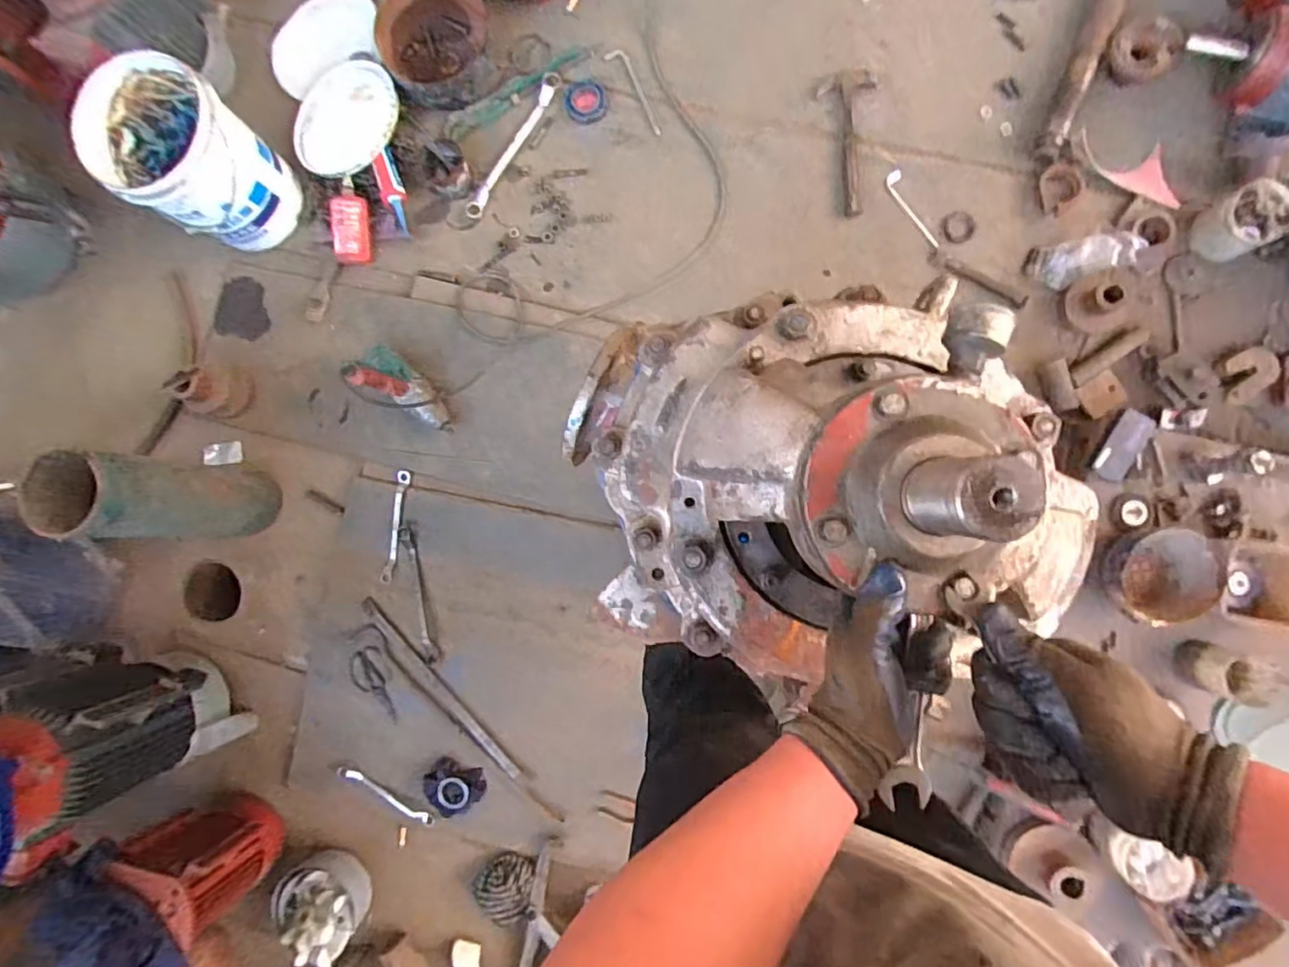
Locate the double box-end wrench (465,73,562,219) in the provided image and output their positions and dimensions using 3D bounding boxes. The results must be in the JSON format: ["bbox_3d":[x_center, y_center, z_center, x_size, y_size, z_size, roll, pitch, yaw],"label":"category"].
[{"bbox_3d":[-0.313,-0.805,1.418,0.049,0.023,0.389,32,90,8],"label":"double box-end wrench"}]

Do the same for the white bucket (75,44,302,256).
[{"bbox_3d":[-0.993,-0.713,1.323,0.292,0.295,0.279,-1,86,7],"label":"white bucket"}]

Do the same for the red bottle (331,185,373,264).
[{"bbox_3d":[-0.691,-0.608,1.400,0.091,0.038,0.169,3,112,-2],"label":"red bottle"}]

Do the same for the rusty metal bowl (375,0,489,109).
[{"bbox_3d":[-0.473,-1.014,1.386,0.257,0.078,0.283,-25,83,5],"label":"rusty metal bowl"}]

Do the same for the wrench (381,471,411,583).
[{"bbox_3d":[-0.577,0.099,1.379,0.029,0.013,0.253,6,87,7],"label":"wrench"}]

